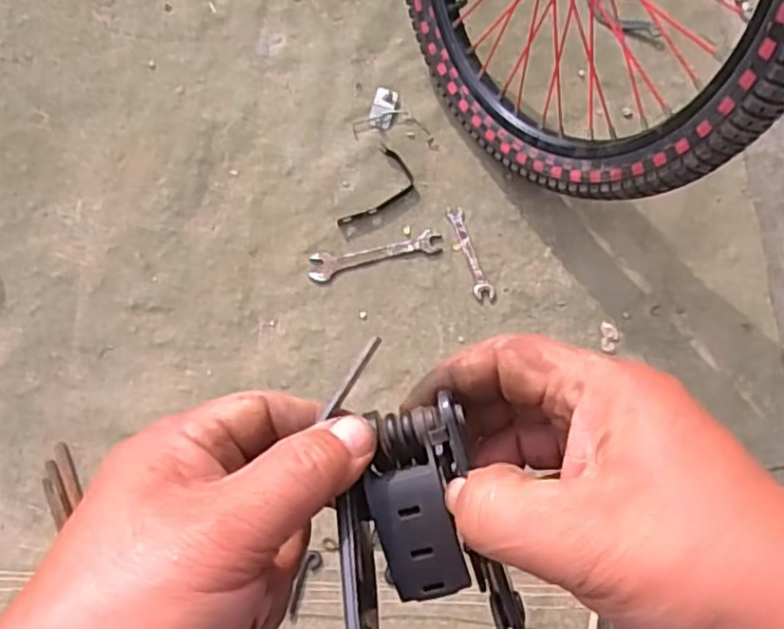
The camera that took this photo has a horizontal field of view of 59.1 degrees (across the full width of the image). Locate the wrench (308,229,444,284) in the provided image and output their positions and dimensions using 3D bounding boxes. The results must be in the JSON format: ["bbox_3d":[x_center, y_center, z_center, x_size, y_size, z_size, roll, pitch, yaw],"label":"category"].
[{"bbox_3d":[-0.018,-0.067,0.780,0.150,0.004,0.033,-13,72,-7],"label":"wrench"}]

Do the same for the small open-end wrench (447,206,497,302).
[{"bbox_3d":[0.090,-0.068,0.786,0.023,0.004,0.116,-16,72,-8],"label":"small open-end wrench"}]

